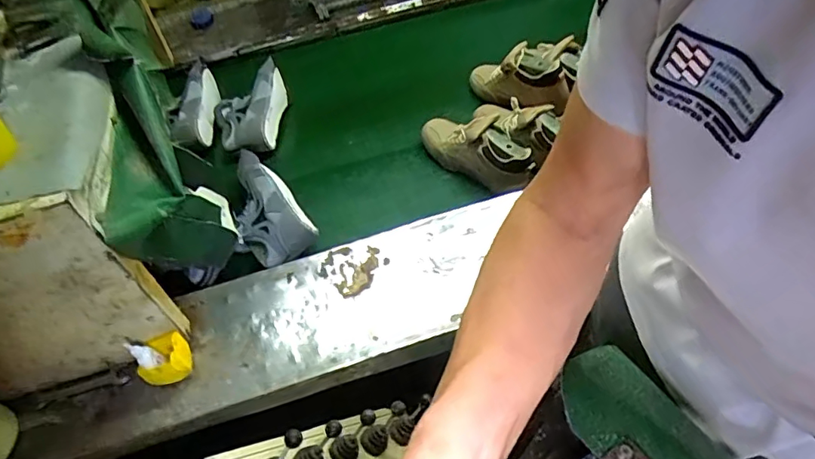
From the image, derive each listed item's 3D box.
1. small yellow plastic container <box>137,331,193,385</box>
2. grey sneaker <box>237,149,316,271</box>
[{"bbox_3d":[-0.364,0.200,0.801,0.067,0.051,0.067,-10,50,-2],"label":"small yellow plastic container"},{"bbox_3d":[-0.284,-0.039,1.015,0.133,0.085,0.259,-31,54,-18],"label":"grey sneaker"}]

